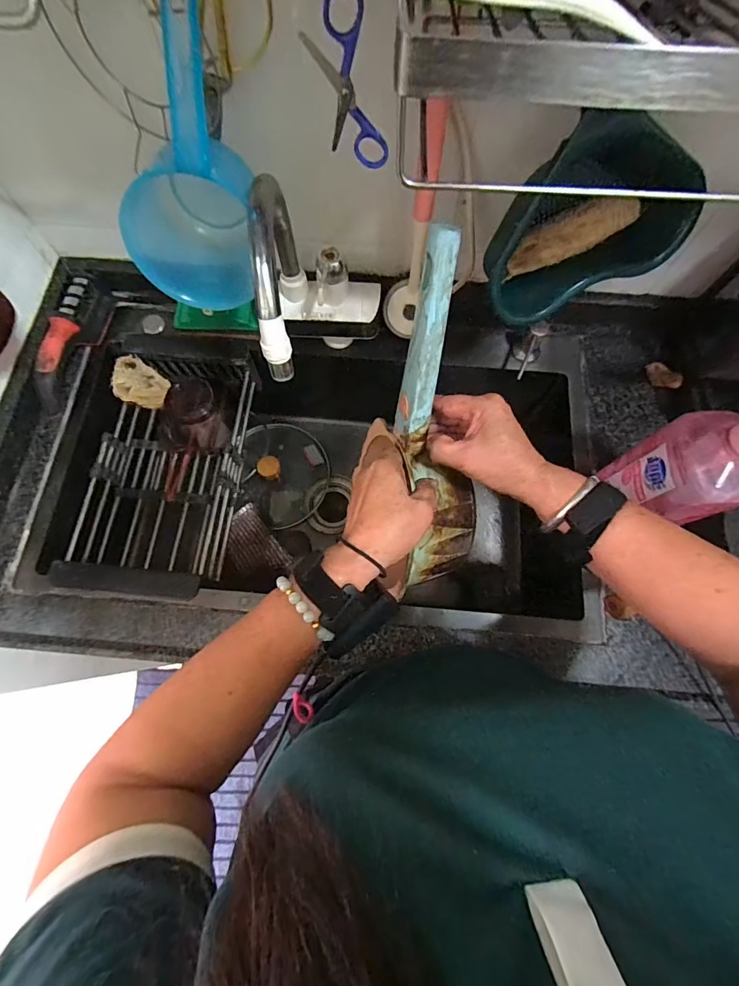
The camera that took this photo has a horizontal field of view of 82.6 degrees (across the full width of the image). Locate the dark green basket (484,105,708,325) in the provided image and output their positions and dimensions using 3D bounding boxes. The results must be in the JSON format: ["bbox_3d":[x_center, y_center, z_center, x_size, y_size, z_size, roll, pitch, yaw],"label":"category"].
[{"bbox_3d":[0.224,-0.271,0.442,0.216,0.114,0.101,-26,74,7],"label":"dark green basket"}]

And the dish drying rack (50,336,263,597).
[{"bbox_3d":[-0.303,-0.035,0.637,0.194,0.094,0.369,6,72,2],"label":"dish drying rack"}]

